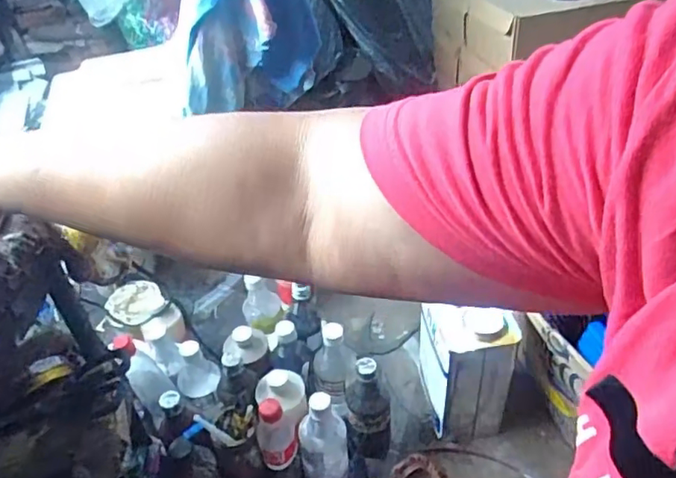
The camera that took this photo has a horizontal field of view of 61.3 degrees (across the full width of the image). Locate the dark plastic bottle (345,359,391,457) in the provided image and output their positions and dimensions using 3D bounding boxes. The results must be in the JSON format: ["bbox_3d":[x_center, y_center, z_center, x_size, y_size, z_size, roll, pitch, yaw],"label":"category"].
[{"bbox_3d":[0.046,0.259,0.861,0.065,0.186,0.057,-4,40,1],"label":"dark plastic bottle"}]

